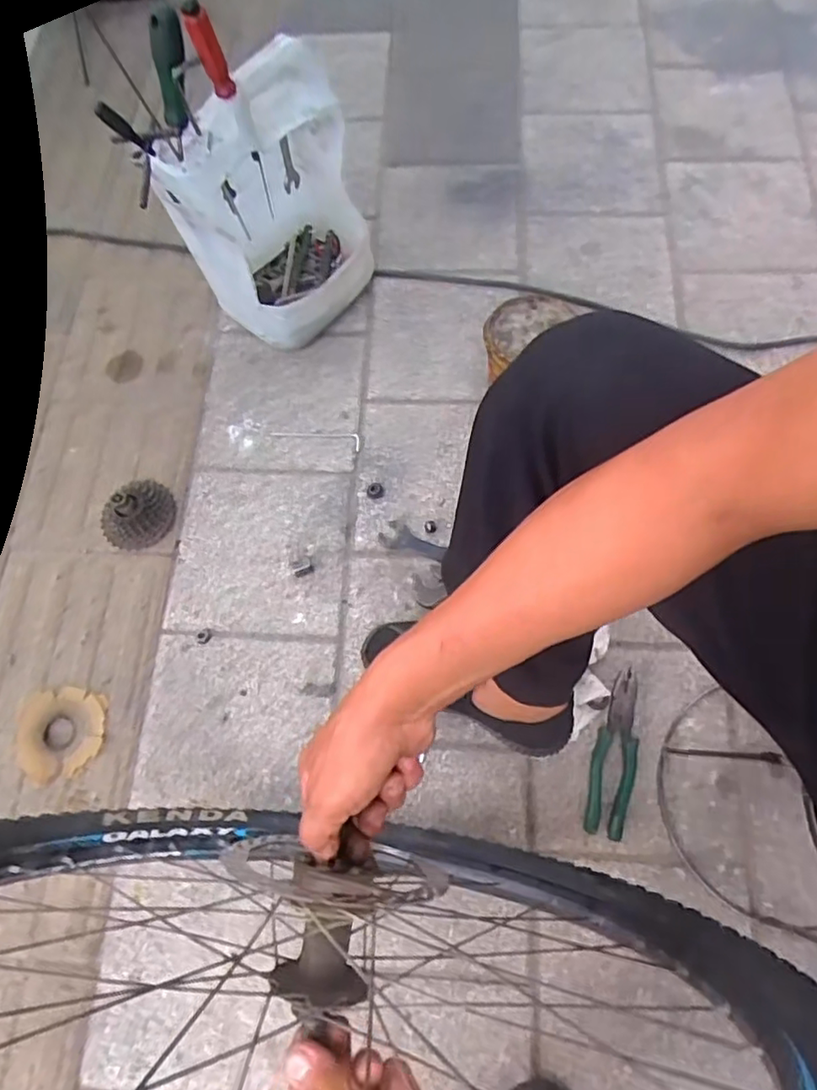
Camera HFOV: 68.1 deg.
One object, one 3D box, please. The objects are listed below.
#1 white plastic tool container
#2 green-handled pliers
[{"bbox_3d":[-0.187,-0.467,0.830,0.175,0.355,0.226,24,73,10],"label":"white plastic tool container"},{"bbox_3d":[0.258,0.254,0.747,0.047,0.023,0.196,16,71,9],"label":"green-handled pliers"}]

